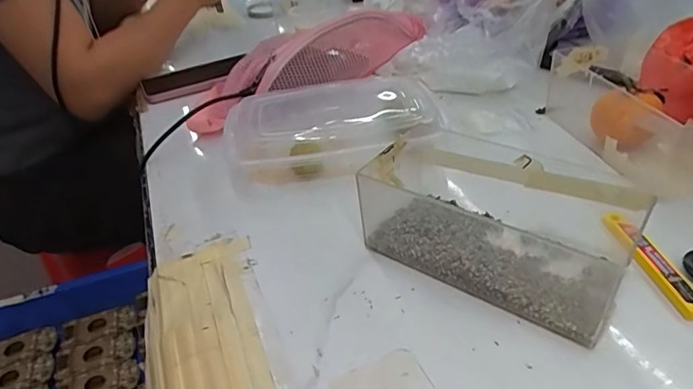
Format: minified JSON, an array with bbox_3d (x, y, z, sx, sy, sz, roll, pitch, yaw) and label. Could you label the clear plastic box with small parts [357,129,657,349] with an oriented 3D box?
[{"bbox_3d":[0.106,0.017,0.357,0.182,0.064,0.103,20,43,32],"label":"clear plastic box with small parts"}]

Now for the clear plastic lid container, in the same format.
[{"bbox_3d":[-0.014,-0.066,0.500,0.206,0.049,0.138,-9,36,-3],"label":"clear plastic lid container"}]

